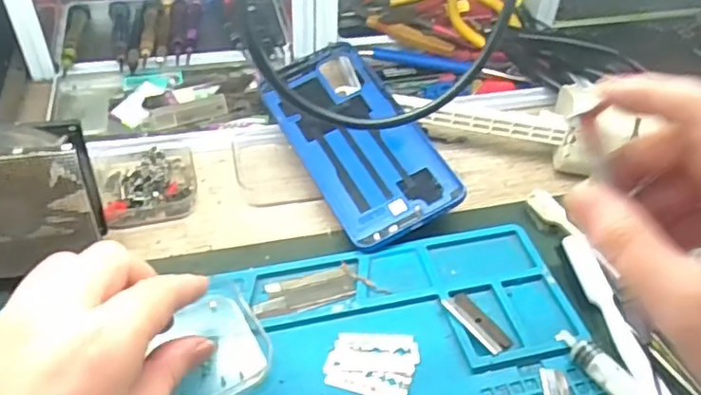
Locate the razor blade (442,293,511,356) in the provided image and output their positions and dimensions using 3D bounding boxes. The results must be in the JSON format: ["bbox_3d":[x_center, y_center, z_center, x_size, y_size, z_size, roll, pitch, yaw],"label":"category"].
[{"bbox_3d":[0.068,0.066,0.330,0.018,0.004,0.040,-24,52,-25],"label":"razor blade"}]

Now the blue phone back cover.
[{"bbox_3d":[0.002,-0.040,0.413,0.077,0.009,0.164,-27,58,-9],"label":"blue phone back cover"}]

